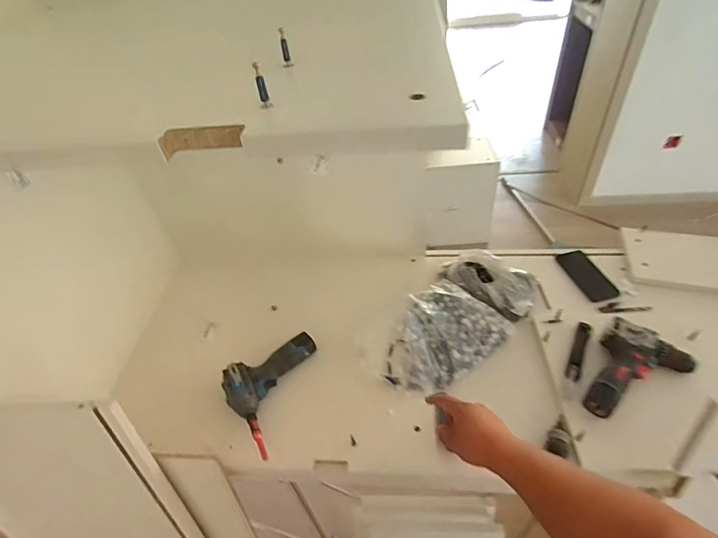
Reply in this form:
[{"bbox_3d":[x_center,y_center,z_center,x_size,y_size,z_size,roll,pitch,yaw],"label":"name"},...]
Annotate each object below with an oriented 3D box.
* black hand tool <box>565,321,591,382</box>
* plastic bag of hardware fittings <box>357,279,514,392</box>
[{"bbox_3d":[0.443,0.160,0.838,0.026,0.010,0.144,18,50,24],"label":"black hand tool"},{"bbox_3d":[0.160,0.131,0.860,0.291,0.082,0.192,-34,50,-24],"label":"plastic bag of hardware fittings"}]

